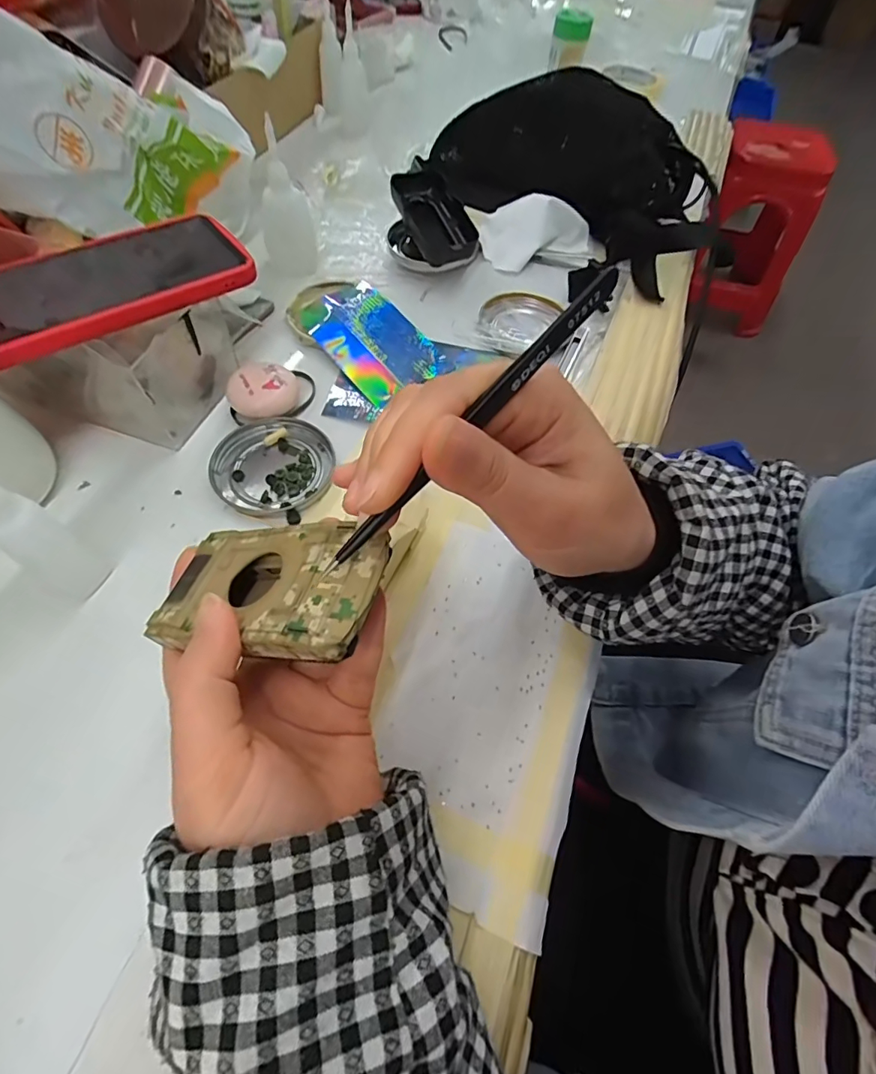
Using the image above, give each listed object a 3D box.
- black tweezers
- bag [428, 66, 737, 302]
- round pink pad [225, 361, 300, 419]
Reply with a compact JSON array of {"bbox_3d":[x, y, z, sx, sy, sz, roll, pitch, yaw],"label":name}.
[{"bbox_3d":[0.011,-0.035,0.156,0.125,0.010,0.004,-46,70,5],"label":"black tweezers"},{"bbox_3d":[0.151,-0.379,0.496,0.273,0.091,0.182,23,61,9],"label":"bag"},{"bbox_3d":[-0.125,-0.103,0.355,0.046,0.023,0.040,3,59,-3],"label":"round pink pad"}]

